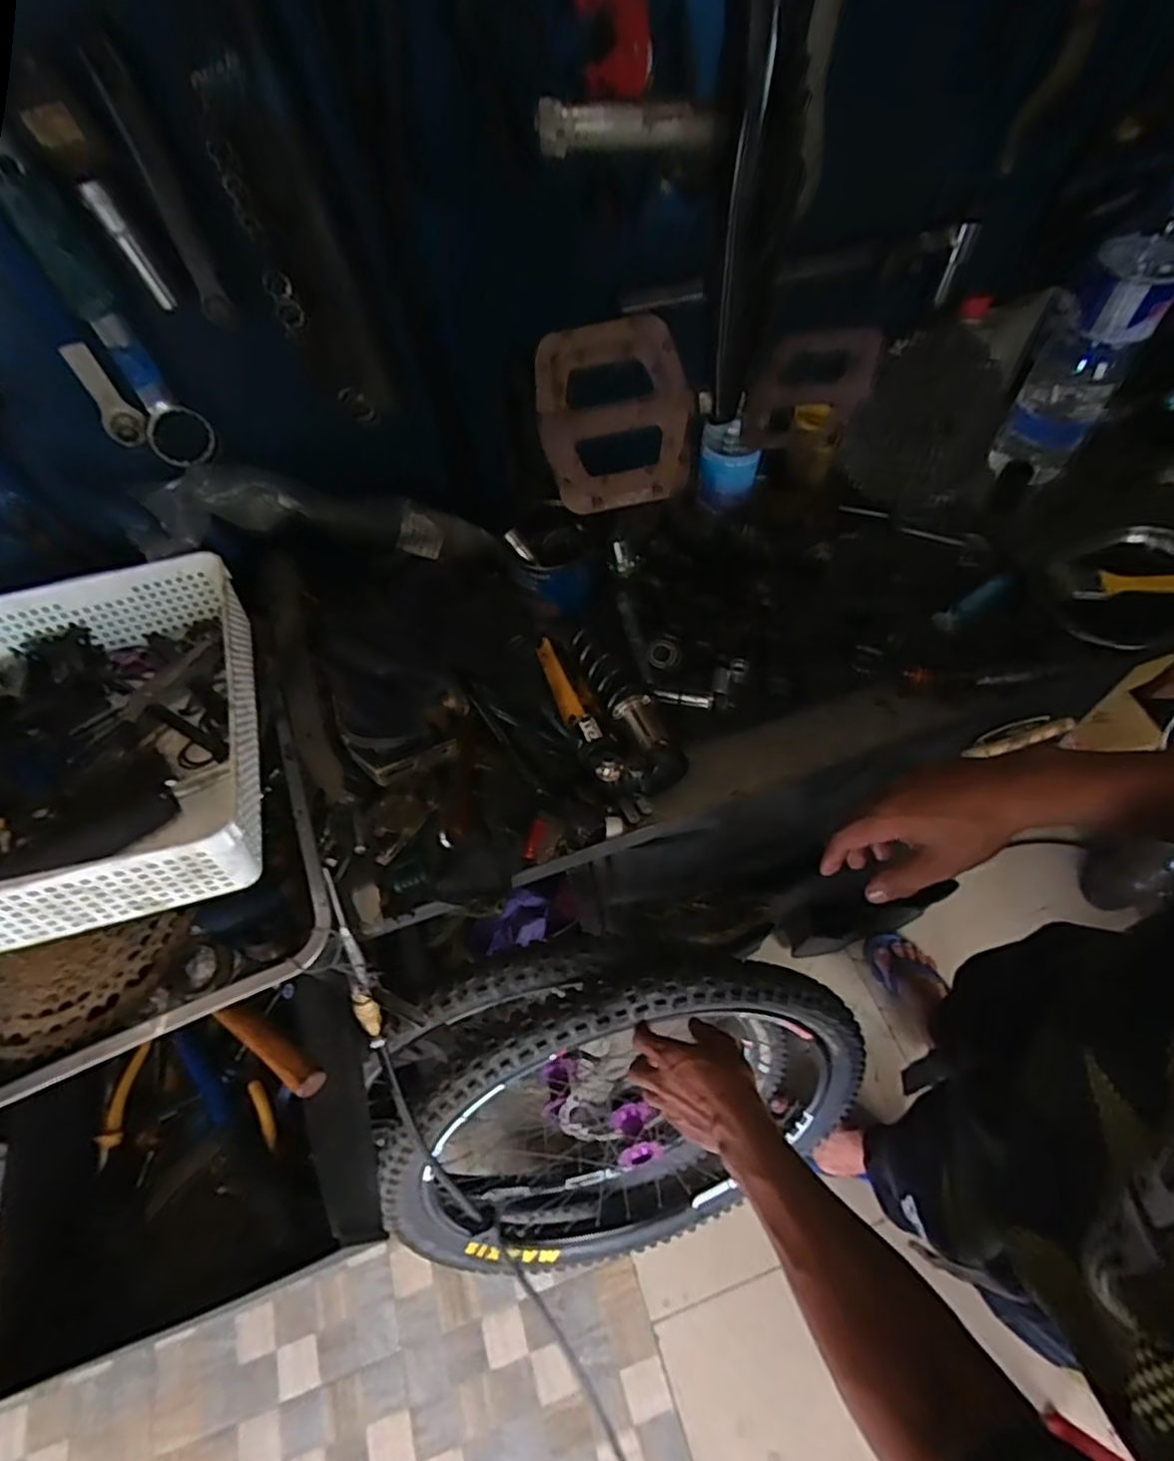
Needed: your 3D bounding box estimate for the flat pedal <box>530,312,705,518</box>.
[{"bbox_3d":[0.020,-0.206,0.427,0.100,0.014,0.111,-9,98,3],"label":"flat pedal"}]

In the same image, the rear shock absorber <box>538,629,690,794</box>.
[{"bbox_3d":[0.015,-0.032,0.655,0.088,0.048,0.215,-23,60,-10],"label":"rear shock absorber"}]

